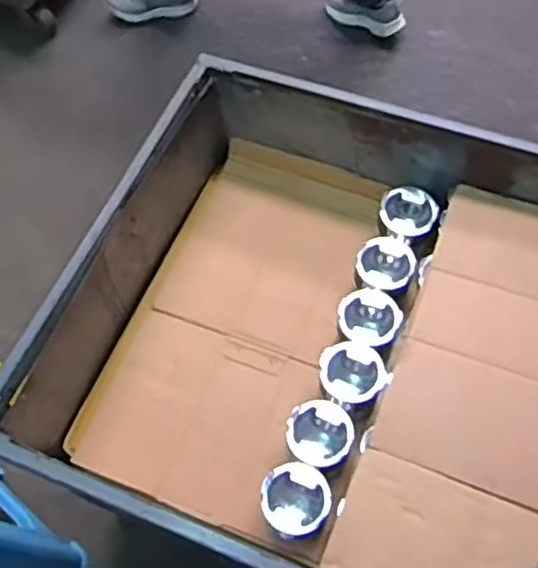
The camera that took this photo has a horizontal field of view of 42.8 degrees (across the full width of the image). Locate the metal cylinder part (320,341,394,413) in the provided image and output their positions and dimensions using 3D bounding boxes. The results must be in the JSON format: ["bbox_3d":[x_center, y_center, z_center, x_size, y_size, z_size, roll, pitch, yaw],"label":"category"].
[{"bbox_3d":[0.134,0.155,1.121,0.101,0.105,0.097,-1,62,3],"label":"metal cylinder part"}]

